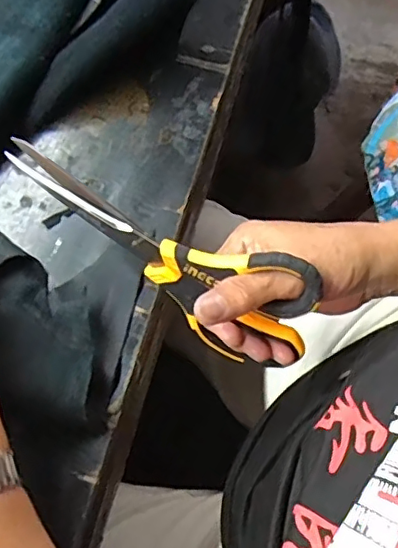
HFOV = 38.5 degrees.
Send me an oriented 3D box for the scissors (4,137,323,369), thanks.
[{"bbox_3d":[-0.023,-0.019,0.327,0.180,0.077,0.015,30,42,-3],"label":"scissors"}]

